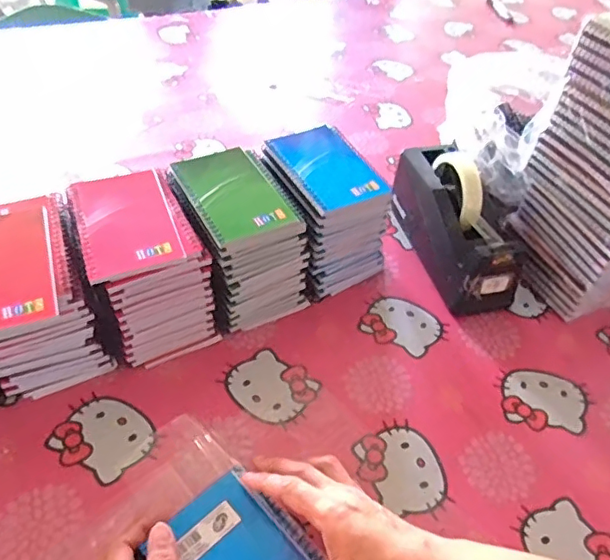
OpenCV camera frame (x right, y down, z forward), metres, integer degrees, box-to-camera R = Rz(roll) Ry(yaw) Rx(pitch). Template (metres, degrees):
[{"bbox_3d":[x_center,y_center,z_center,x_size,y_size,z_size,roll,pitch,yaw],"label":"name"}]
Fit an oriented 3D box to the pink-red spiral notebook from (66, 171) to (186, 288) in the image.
[{"bbox_3d":[-0.164,-0.055,0.509,0.082,0.012,0.124,-16,51,-20],"label":"pink-red spiral notebook"}]

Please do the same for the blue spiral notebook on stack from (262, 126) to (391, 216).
[{"bbox_3d":[0.022,-0.120,0.592,0.089,0.010,0.130,-19,52,-22],"label":"blue spiral notebook on stack"}]

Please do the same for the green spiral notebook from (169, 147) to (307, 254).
[{"bbox_3d":[-0.070,-0.081,0.548,0.083,0.014,0.137,-21,53,-24],"label":"green spiral notebook"}]

